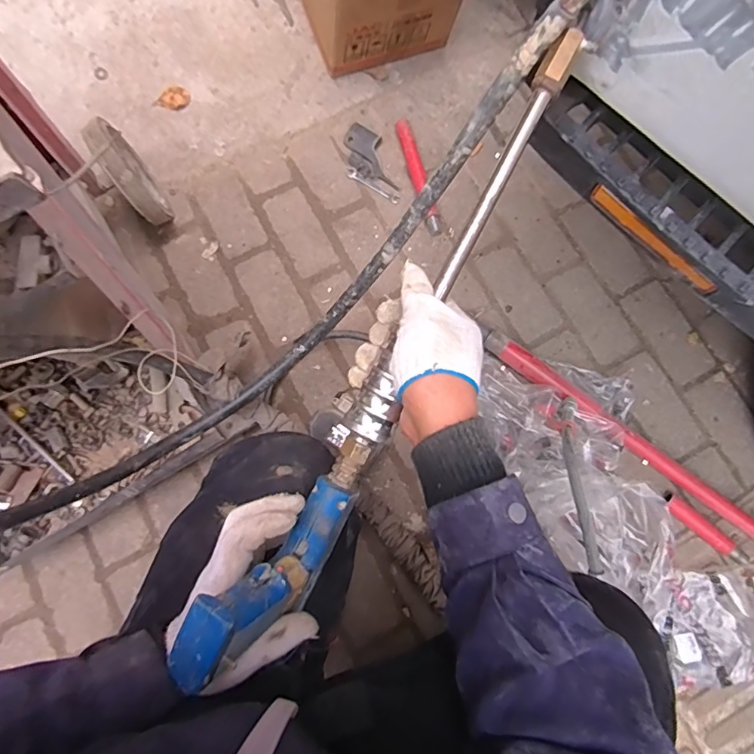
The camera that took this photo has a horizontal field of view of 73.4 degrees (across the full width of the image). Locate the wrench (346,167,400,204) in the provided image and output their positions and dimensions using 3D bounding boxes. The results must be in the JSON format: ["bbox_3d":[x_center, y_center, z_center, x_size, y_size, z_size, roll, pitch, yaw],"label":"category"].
[{"bbox_3d":[-0.006,-0.372,0.988,0.120,0.010,0.019,34,79,7],"label":"wrench"}]

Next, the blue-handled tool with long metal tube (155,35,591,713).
[{"bbox_3d":[0.026,-0.025,0.401,0.050,0.125,0.543,30,89,6],"label":"blue-handled tool with long metal tube"}]

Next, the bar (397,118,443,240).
[{"bbox_3d":[0.083,-0.389,0.976,0.031,0.023,0.243,-16,77,-4],"label":"bar"}]

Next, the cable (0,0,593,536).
[{"bbox_3d":[-0.138,-0.051,0.493,0.747,0.453,0.050,-34,79,-8],"label":"cable"}]

